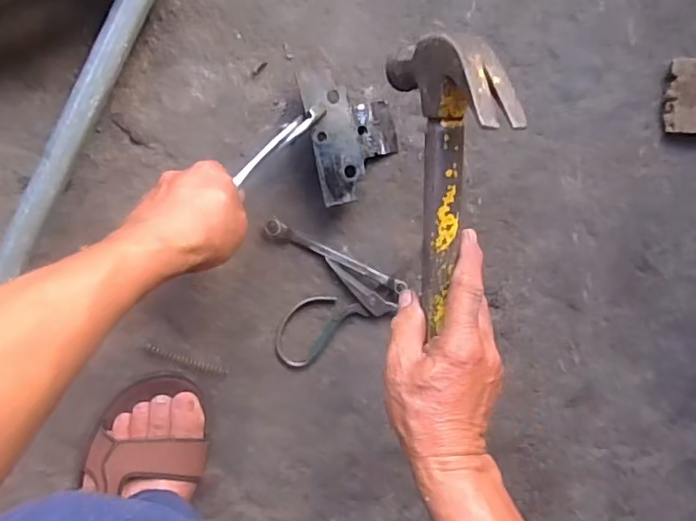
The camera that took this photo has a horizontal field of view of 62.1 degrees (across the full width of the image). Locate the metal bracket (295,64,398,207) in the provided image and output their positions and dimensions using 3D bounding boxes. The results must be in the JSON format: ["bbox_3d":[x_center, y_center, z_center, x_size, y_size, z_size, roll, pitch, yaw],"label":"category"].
[{"bbox_3d":[0.002,-0.114,0.518,0.080,0.019,0.116,-14,94,-23],"label":"metal bracket"}]

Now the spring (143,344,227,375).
[{"bbox_3d":[-0.148,0.092,0.529,0.077,0.004,0.010,19,93,-6],"label":"spring"}]

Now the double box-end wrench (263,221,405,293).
[{"bbox_3d":[-0.011,-0.003,0.530,0.138,0.012,0.014,26,92,-6],"label":"double box-end wrench"}]

